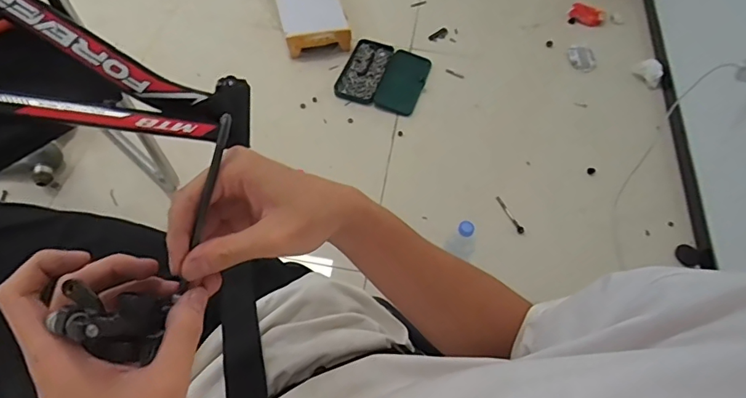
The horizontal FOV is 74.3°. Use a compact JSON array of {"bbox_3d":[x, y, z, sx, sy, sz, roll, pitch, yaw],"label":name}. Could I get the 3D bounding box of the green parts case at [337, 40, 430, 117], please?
[{"bbox_3d":[0.032,-0.374,1.471,0.250,0.029,0.252,14,57,5],"label":"green parts case"}]

